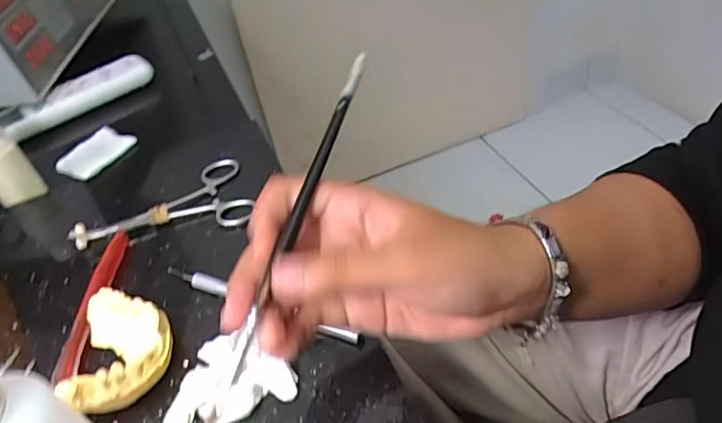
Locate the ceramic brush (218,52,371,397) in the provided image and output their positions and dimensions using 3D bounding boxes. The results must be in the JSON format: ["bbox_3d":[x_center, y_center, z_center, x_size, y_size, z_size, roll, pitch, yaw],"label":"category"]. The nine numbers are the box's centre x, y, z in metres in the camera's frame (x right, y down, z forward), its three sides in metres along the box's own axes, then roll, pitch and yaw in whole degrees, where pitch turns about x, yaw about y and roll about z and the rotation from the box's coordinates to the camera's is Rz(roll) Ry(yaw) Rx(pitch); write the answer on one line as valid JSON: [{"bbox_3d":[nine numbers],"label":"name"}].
[{"bbox_3d":[-0.026,-0.004,0.243,0.010,0.010,0.165,11,65,19],"label":"ceramic brush"}]

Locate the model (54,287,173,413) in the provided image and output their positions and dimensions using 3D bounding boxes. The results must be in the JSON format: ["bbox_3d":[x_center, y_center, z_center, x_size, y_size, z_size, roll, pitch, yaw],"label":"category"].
[{"bbox_3d":[-0.127,0.074,0.296,0.048,0.026,0.065,-8,43,3],"label":"model"}]

